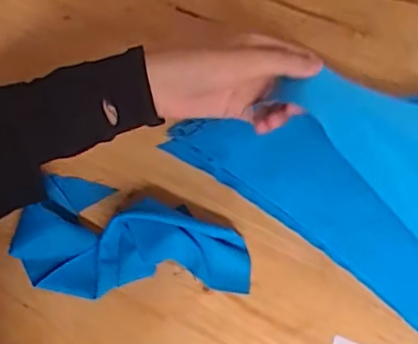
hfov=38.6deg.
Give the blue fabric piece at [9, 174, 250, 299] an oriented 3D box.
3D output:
[{"bbox_3d":[-0.062,0.056,0.485,0.189,0.033,0.097,11,62,7],"label":"blue fabric piece"}]

